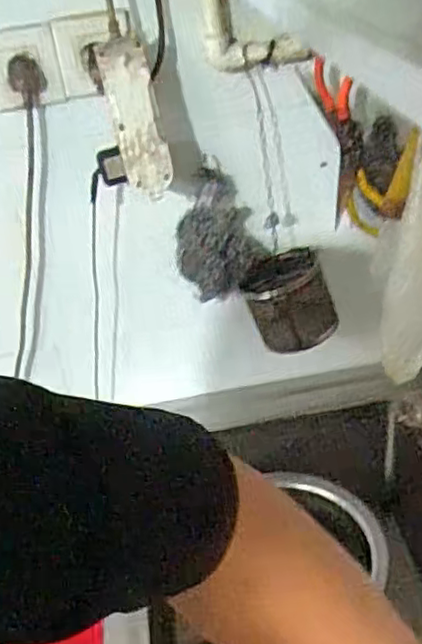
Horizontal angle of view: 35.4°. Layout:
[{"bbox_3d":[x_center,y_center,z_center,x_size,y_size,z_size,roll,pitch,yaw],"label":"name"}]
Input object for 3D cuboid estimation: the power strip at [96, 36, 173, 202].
[{"bbox_3d":[-0.082,-0.222,0.732,0.058,0.162,0.039,-12,33,-7],"label":"power strip"}]

